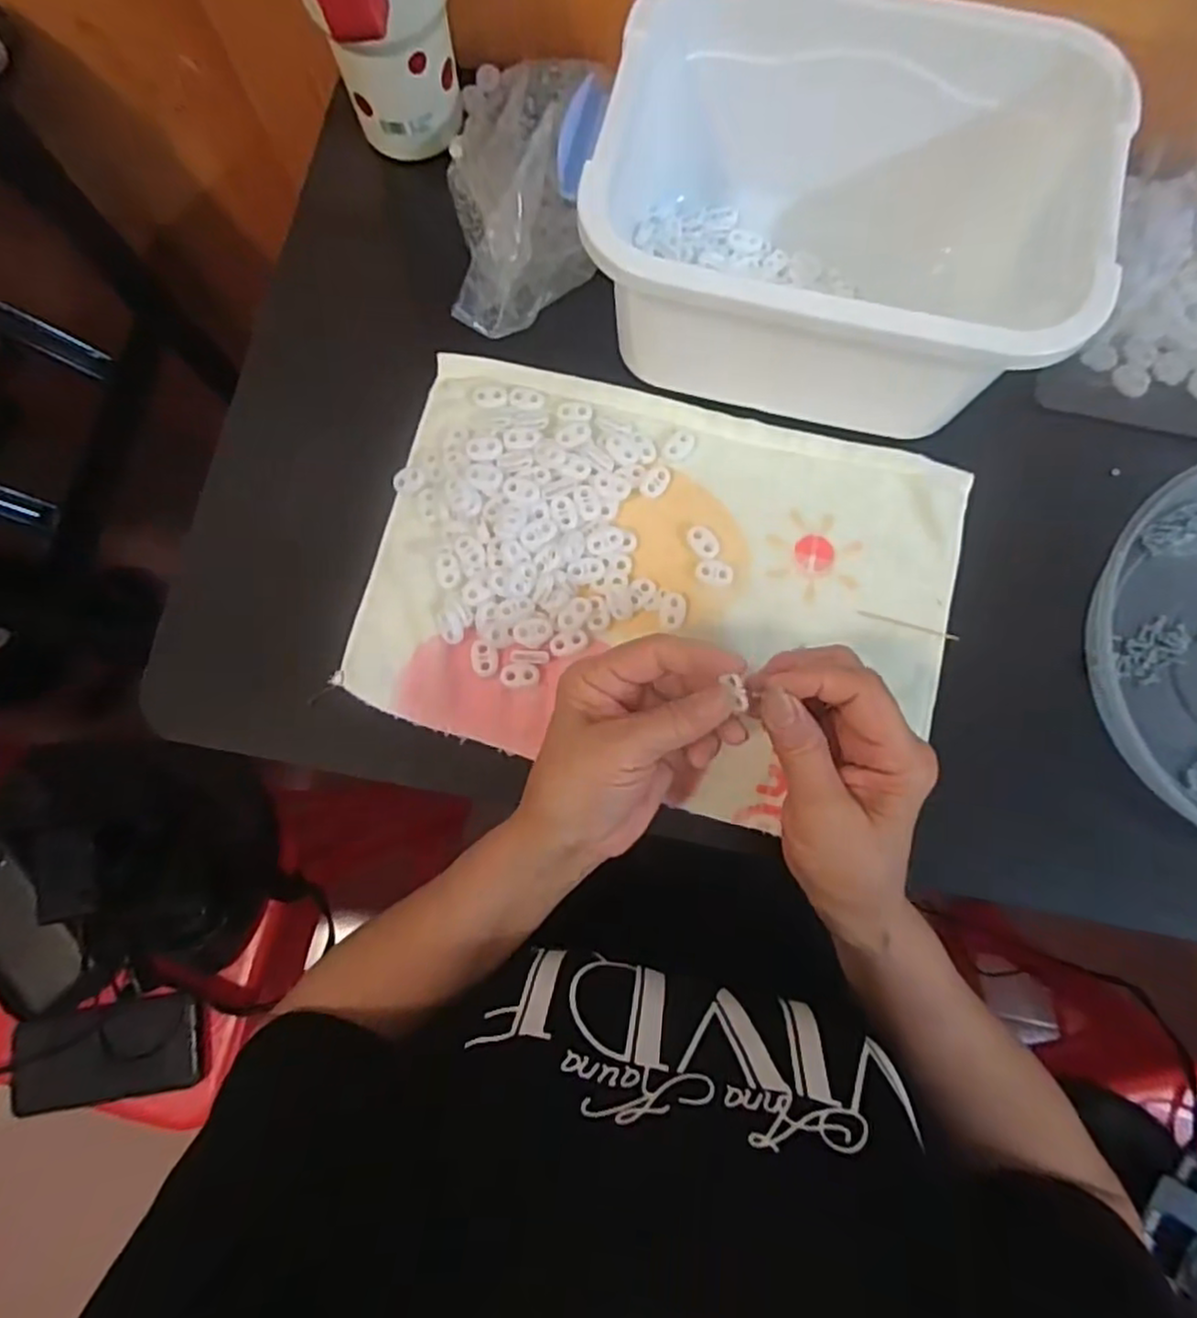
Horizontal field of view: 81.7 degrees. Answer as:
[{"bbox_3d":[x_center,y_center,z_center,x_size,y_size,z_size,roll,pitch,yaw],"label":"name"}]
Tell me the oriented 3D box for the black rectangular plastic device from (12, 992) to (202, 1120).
[{"bbox_3d":[-0.442,0.353,0.619,0.152,0.024,0.083,-8,79,-1],"label":"black rectangular plastic device"}]

